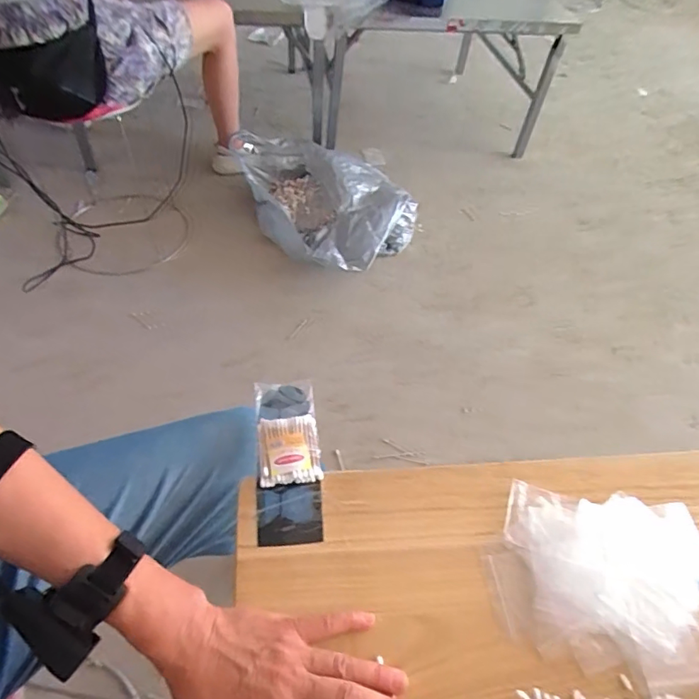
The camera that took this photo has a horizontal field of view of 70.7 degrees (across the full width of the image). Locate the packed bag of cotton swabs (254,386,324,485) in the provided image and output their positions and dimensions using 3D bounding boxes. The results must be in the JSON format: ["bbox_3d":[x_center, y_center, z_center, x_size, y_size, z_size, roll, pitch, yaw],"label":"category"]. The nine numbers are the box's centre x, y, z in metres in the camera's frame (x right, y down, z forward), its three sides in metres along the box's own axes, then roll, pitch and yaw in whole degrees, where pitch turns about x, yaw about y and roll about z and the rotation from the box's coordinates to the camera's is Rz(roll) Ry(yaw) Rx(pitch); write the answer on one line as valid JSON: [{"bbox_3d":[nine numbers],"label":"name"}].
[{"bbox_3d":[-0.065,0.082,0.515,0.060,0.015,0.122,-4,51,-9],"label":"packed bag of cotton swabs"}]

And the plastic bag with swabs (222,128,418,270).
[{"bbox_3d":[-0.064,-0.452,1.495,0.416,0.176,0.550,-30,61,-25],"label":"plastic bag with swabs"}]

